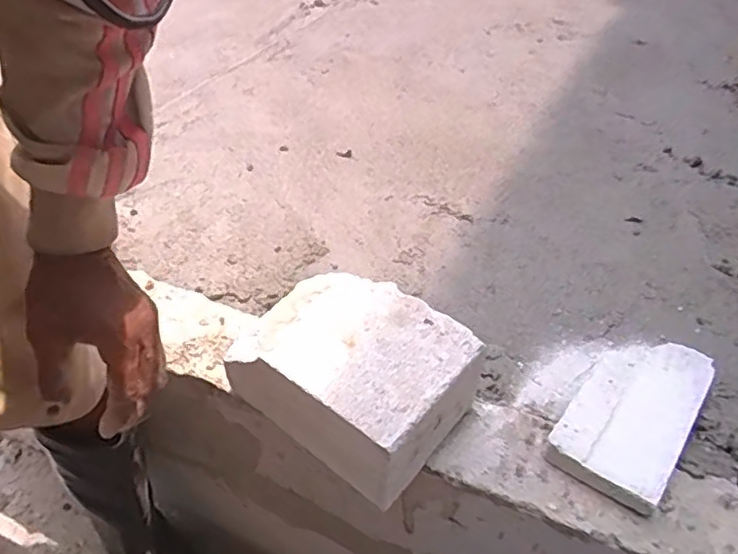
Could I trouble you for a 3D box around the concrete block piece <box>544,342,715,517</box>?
[{"bbox_3d":[0.255,0.127,0.581,0.098,0.031,0.193,28,47,27],"label":"concrete block piece"}]

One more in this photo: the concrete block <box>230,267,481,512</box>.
[{"bbox_3d":[-0.016,0.092,0.557,0.192,0.115,0.139,30,48,28],"label":"concrete block"}]

